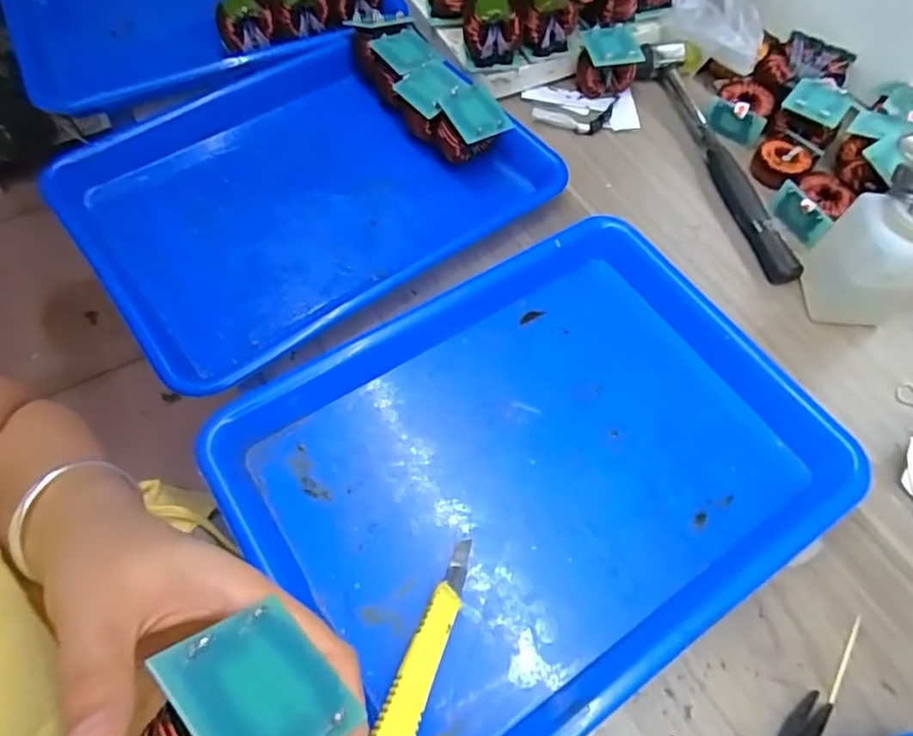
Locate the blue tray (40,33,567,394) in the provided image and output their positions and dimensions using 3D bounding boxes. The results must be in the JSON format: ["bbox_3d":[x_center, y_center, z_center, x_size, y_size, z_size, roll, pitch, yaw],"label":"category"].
[{"bbox_3d":[-0.117,-0.139,0.463,0.328,0.043,0.258,-35,68,-19],"label":"blue tray"}]

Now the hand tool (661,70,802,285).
[{"bbox_3d":[0.221,-0.168,0.501,0.022,0.019,0.235,-10,62,-7],"label":"hand tool"}]

